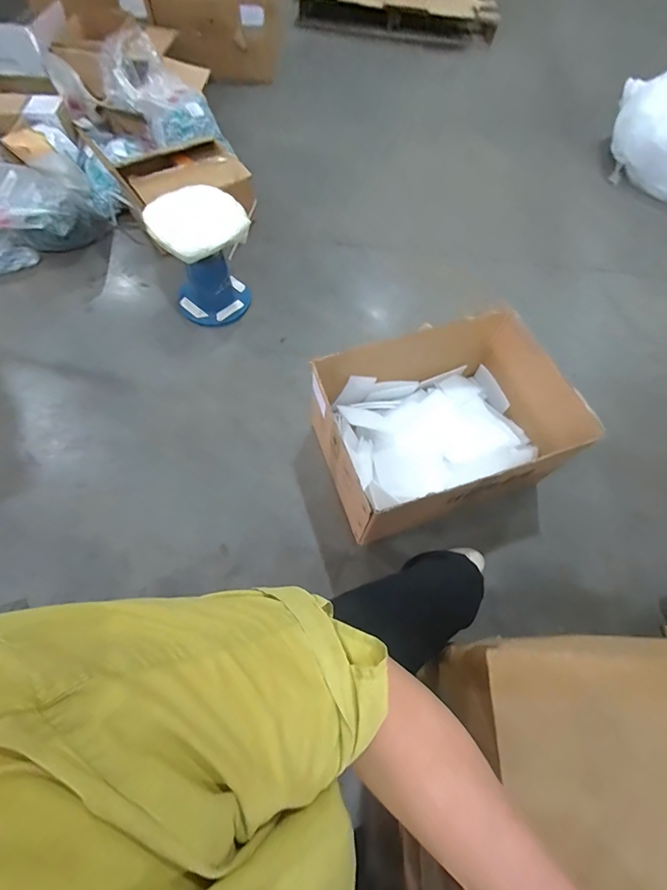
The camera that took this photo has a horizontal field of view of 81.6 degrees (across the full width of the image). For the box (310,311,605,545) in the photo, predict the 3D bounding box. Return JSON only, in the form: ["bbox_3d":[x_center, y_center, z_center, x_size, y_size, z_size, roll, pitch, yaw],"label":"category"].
[{"bbox_3d":[0.264,-0.053,0.914,0.564,0.237,0.384,-17,66,-11],"label":"box"}]

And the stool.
[{"bbox_3d":[-0.365,-0.524,1.128,0.233,0.318,0.231,-28,68,-16],"label":"stool"}]

